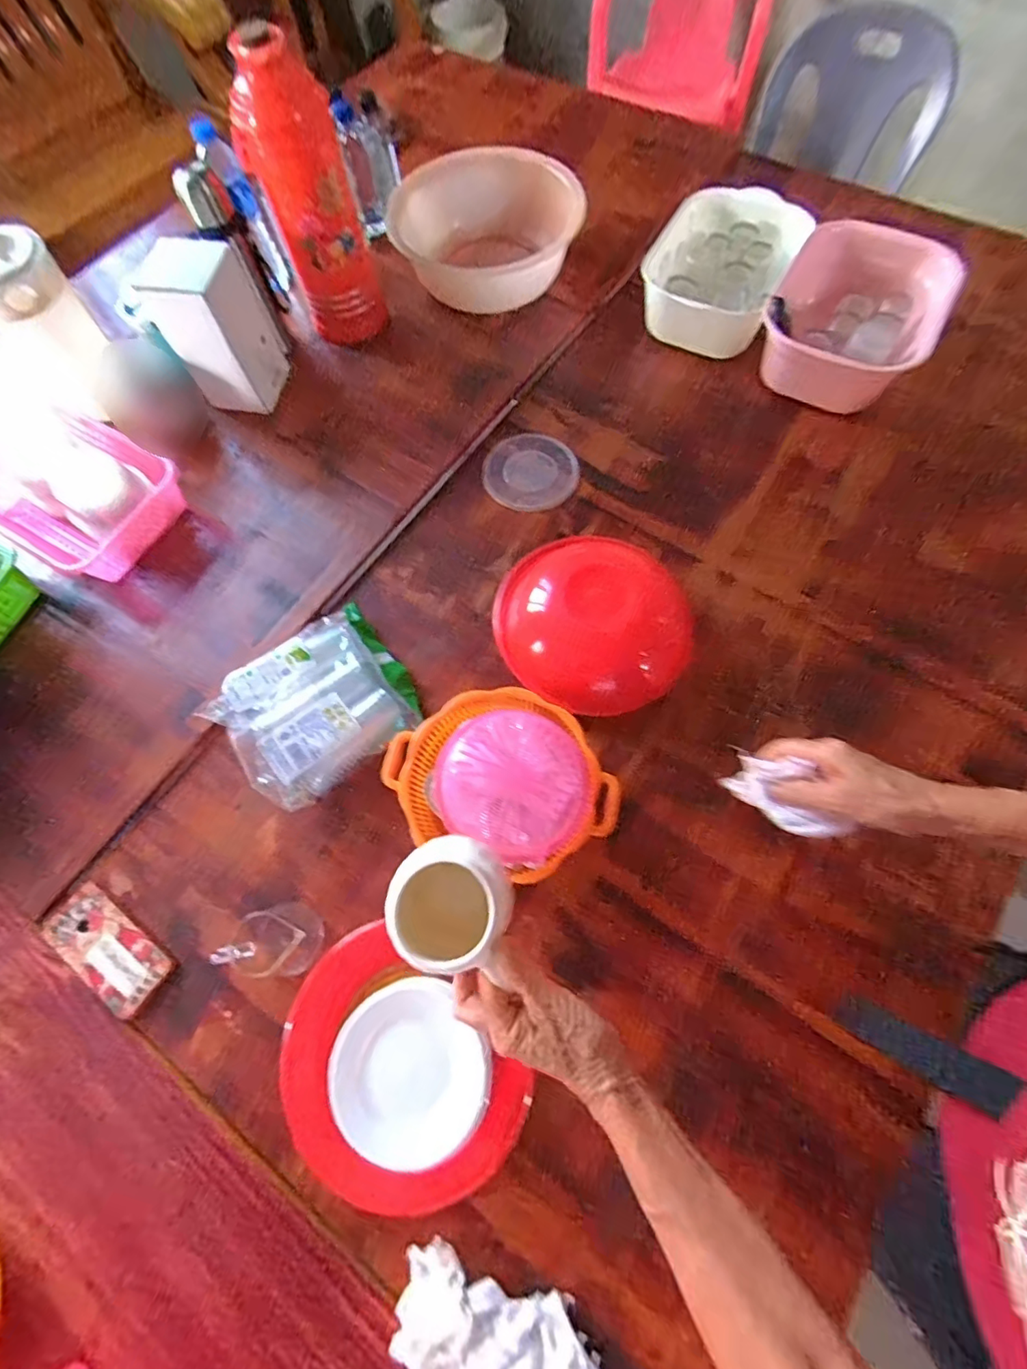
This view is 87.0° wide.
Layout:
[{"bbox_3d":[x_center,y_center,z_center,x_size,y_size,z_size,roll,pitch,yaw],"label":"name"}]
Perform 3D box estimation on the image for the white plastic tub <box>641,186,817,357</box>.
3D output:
[{"bbox_3d":[0.328,-0.680,0.886,0.231,0.091,0.244,21,73,9],"label":"white plastic tub"}]

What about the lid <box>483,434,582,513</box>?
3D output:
[{"bbox_3d":[0.026,-0.336,0.852,0.145,0.015,0.133,-1,71,2],"label":"lid"}]

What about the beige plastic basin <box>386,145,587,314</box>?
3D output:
[{"bbox_3d":[-0.057,-0.765,0.924,0.320,0.123,0.249,14,72,7],"label":"beige plastic basin"}]

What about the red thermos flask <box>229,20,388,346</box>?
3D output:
[{"bbox_3d":[-0.305,-0.720,0.819,0.135,0.343,0.137,-24,72,-6],"label":"red thermos flask"}]

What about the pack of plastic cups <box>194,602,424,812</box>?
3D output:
[{"bbox_3d":[-0.248,0.026,0.696,0.221,0.068,0.187,-39,74,-10],"label":"pack of plastic cups"}]

